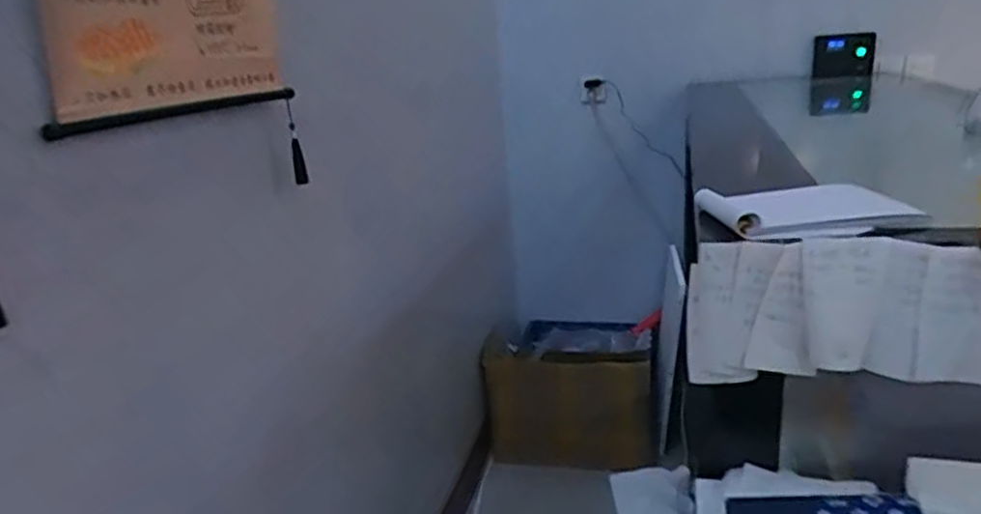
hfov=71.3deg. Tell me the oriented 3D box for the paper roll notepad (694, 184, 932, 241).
[{"bbox_3d":[0.355,-0.056,0.758,0.211,0.026,0.146,-5,18,1],"label":"paper roll notepad"}]

